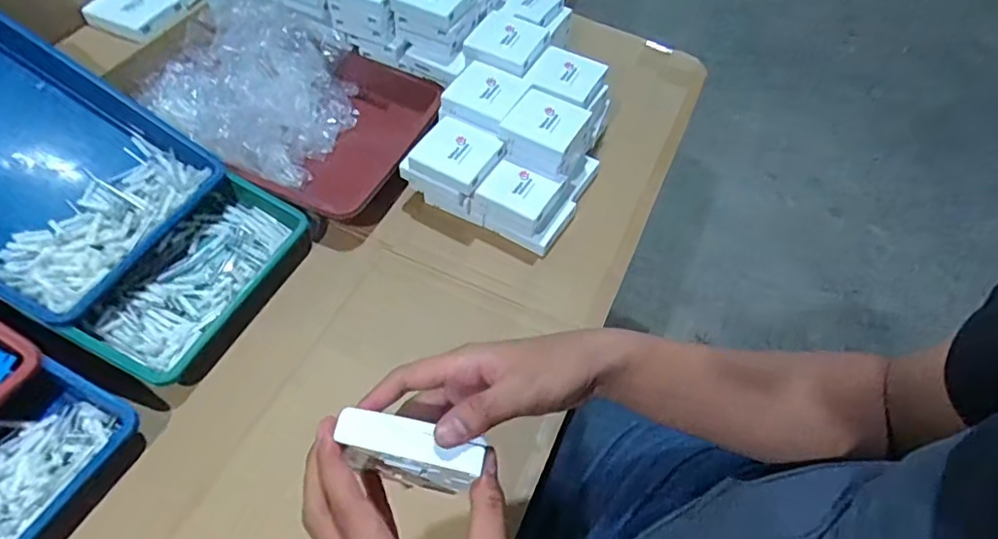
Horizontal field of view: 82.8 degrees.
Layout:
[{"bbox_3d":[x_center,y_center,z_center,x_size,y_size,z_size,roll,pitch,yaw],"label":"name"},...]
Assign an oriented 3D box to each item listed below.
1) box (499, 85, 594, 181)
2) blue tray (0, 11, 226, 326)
[{"bbox_3d":[0.057,-0.165,0.681,0.089,0.042,0.089,22,55,11],"label":"box"},{"bbox_3d":[-0.488,-0.117,0.565,0.320,0.049,0.240,34,56,-8],"label":"blue tray"}]

